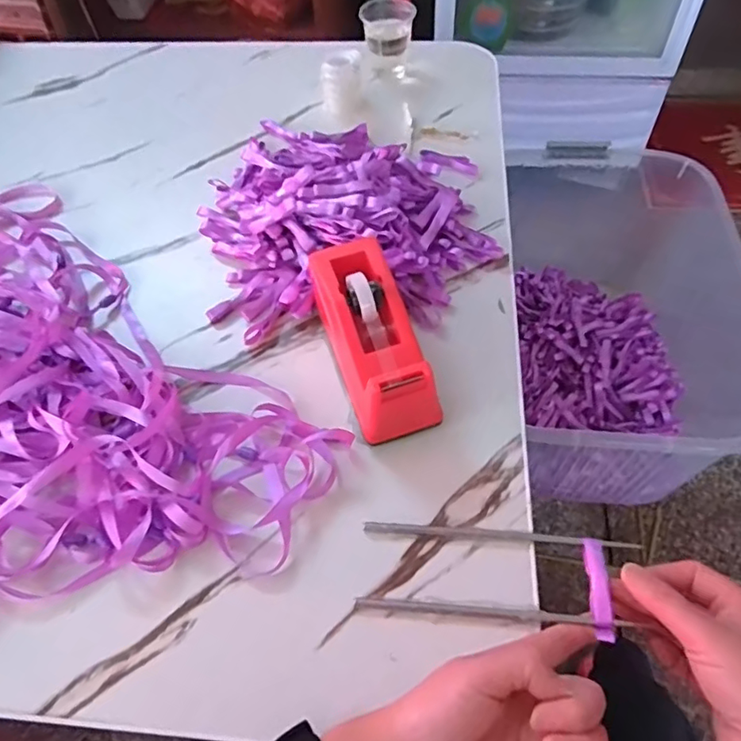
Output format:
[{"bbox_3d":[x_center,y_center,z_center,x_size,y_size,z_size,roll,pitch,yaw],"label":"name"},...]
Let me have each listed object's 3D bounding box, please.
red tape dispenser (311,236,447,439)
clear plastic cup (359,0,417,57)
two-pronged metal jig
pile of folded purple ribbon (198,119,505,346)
[{"bbox_3d":[0.000,-0.024,0.428,0.065,0.072,0.154,-18,56,-9],"label":"red tape dispenser"},{"bbox_3d":[0.022,-0.410,0.665,0.063,0.040,0.058,-2,55,2],"label":"clear plastic cup"},{"bbox_3d":[0.081,0.129,0.358,0.173,0.013,0.058,3,57,3],"label":"two-pronged metal jig"},{"bbox_3d":[-0.027,-0.175,0.540,0.275,0.056,0.304,-6,55,-1],"label":"pile of folded purple ribbon"}]

